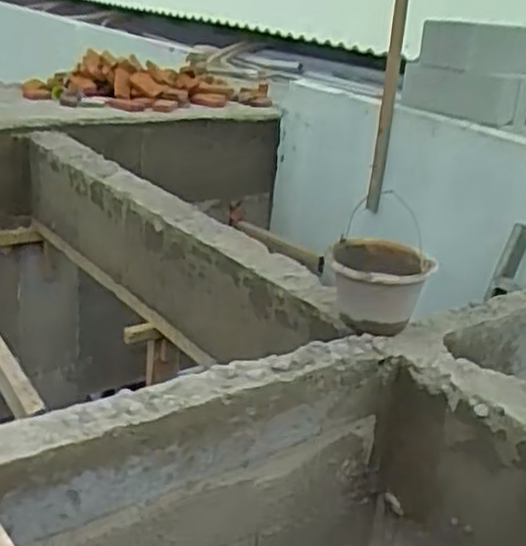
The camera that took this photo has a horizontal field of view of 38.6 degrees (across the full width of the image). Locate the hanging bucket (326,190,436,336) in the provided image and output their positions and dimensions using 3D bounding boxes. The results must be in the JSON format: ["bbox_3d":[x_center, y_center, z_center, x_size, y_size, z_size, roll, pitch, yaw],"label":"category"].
[{"bbox_3d":[0.270,0.041,1.774,0.227,0.192,0.221,4,21,-2],"label":"hanging bucket"}]

